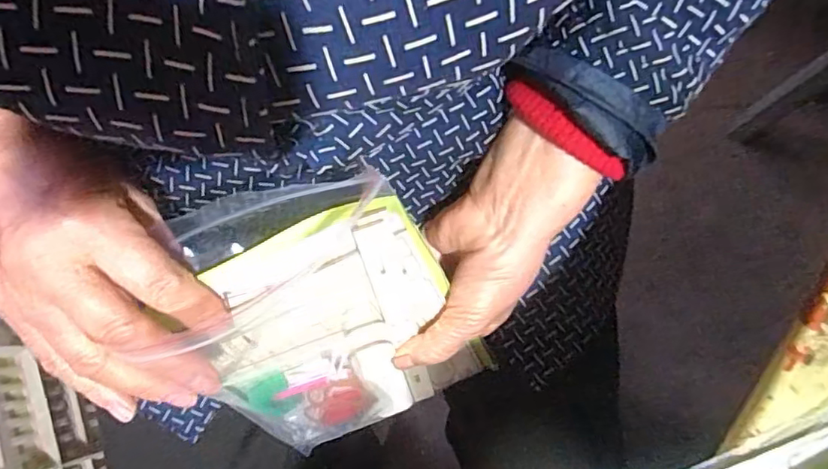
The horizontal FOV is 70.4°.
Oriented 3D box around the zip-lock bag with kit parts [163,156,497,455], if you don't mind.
[{"bbox_3d":[-0.047,0.058,0.333,0.142,0.226,0.021,-26,45,4],"label":"zip-lock bag with kit parts"}]

